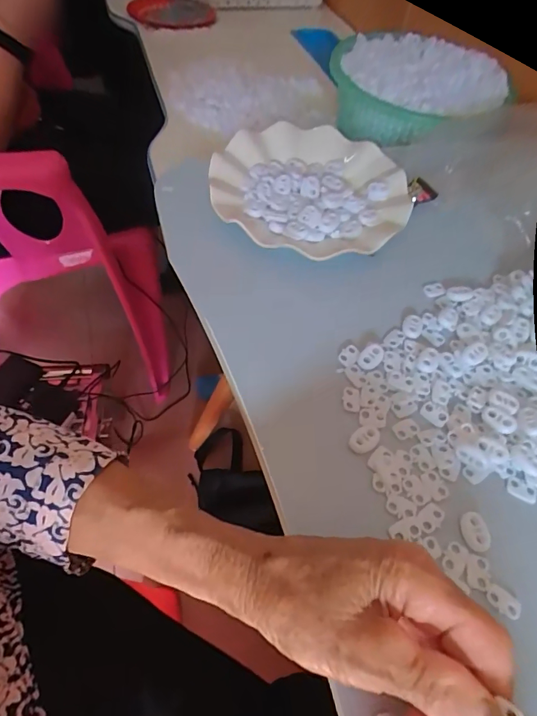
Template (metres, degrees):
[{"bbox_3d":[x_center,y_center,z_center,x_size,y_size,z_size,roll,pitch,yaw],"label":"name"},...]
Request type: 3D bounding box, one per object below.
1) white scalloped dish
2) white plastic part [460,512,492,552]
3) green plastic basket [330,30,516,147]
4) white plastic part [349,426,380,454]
[{"bbox_3d":[0.039,-0.158,0.407,0.177,0.025,0.166,2,55,-3],"label":"white scalloped dish"},{"bbox_3d":[0.122,0.102,0.258,0.015,0.004,0.021,-5,56,-9],"label":"white plastic part"},{"bbox_3d":[0.177,-0.344,0.561,0.166,0.073,0.210,-26,61,-21],"label":"green plastic basket"},{"bbox_3d":[0.064,0.053,0.286,0.023,0.004,0.015,-27,62,-22],"label":"white plastic part"}]

